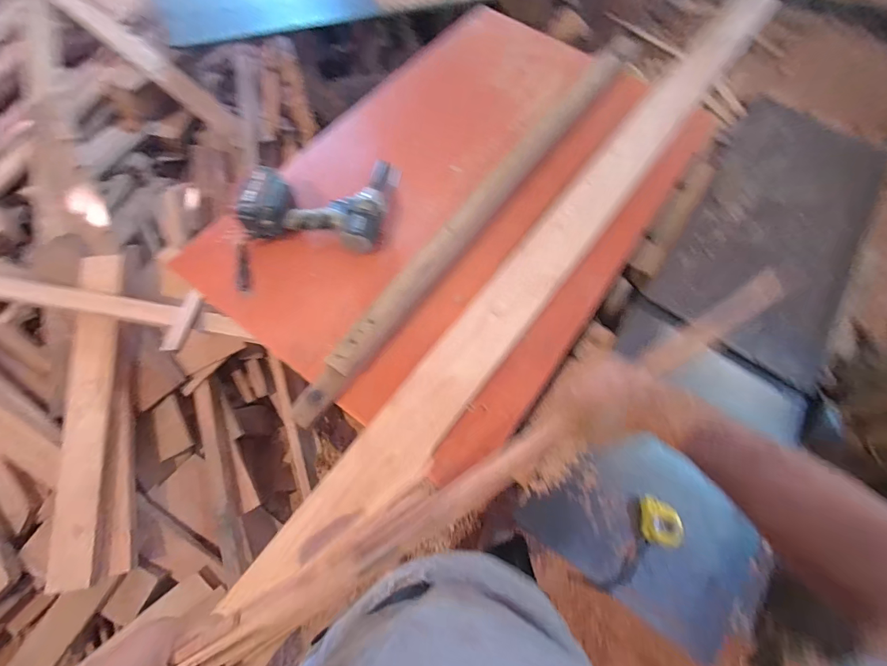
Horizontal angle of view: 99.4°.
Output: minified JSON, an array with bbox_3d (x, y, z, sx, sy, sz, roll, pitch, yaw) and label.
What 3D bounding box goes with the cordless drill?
[{"bbox_3d":[-0.233,-0.263,0.711,0.267,0.069,0.214,3,68,-1],"label":"cordless drill"}]

